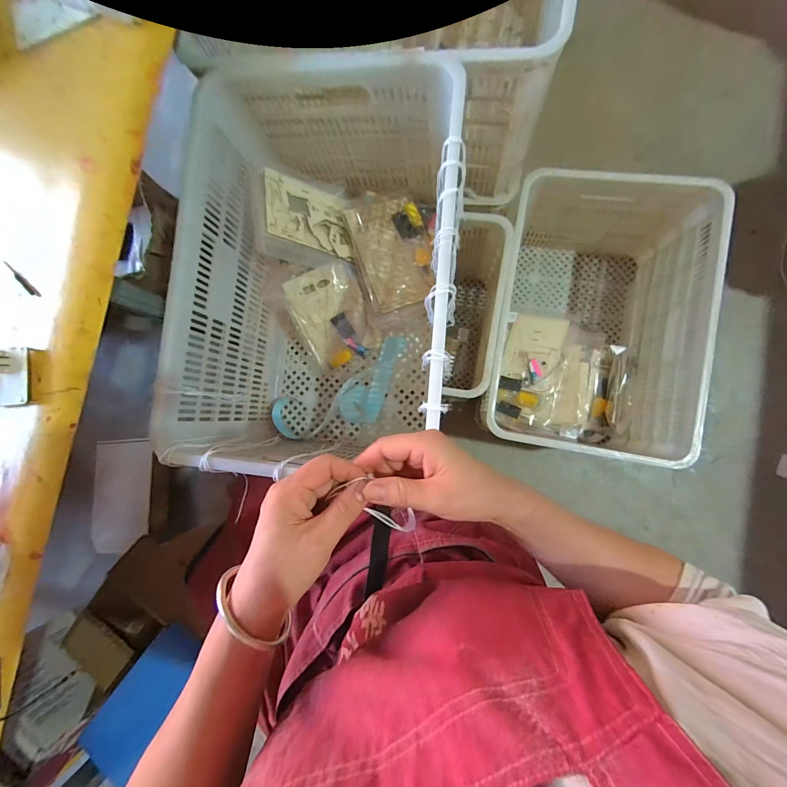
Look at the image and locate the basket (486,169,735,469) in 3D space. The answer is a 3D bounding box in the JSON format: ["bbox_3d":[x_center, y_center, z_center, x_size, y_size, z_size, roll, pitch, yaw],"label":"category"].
[{"bbox_3d":[0.474,-0.186,0.868,0.411,0.316,0.635,8,87,9],"label":"basket"}]

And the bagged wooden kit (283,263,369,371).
[{"bbox_3d":[-0.130,-0.160,0.731,0.148,0.027,0.203,-17,114,8],"label":"bagged wooden kit"}]

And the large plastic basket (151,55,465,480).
[{"bbox_3d":[-0.103,-0.184,0.634,0.407,0.320,0.591,4,87,8],"label":"large plastic basket"}]

